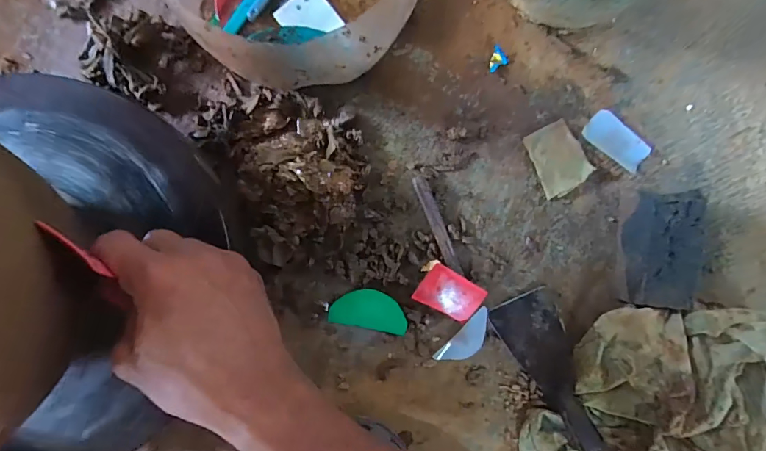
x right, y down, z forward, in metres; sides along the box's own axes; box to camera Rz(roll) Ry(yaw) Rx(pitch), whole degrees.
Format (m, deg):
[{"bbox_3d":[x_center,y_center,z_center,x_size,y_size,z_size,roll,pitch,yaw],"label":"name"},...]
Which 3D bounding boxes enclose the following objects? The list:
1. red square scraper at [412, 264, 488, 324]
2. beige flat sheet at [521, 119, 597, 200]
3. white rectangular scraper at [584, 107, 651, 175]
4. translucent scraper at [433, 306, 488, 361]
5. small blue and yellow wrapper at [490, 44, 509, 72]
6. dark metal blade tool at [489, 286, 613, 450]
[{"bbox_3d":[0.073,0.074,0.444,0.070,0.004,0.045,30,92,-12],"label":"red square scraper"},{"bbox_3d":[0.200,-0.077,0.469,0.059,0.010,0.076,-25,89,-4],"label":"beige flat sheet"},{"bbox_3d":[0.271,-0.098,0.477,0.076,0.007,0.038,40,86,0],"label":"white rectangular scraper"},{"bbox_3d":[0.093,0.126,0.453,0.075,0.008,0.031,-45,90,-4],"label":"translucent scraper"},{"bbox_3d":[0.129,-0.192,0.474,0.024,0.007,0.025,-31,89,-4],"label":"small blue and yellow wrapper"},{"bbox_3d":[0.188,0.166,0.443,0.070,0.027,0.187,-23,75,-4],"label":"dark metal blade tool"}]

